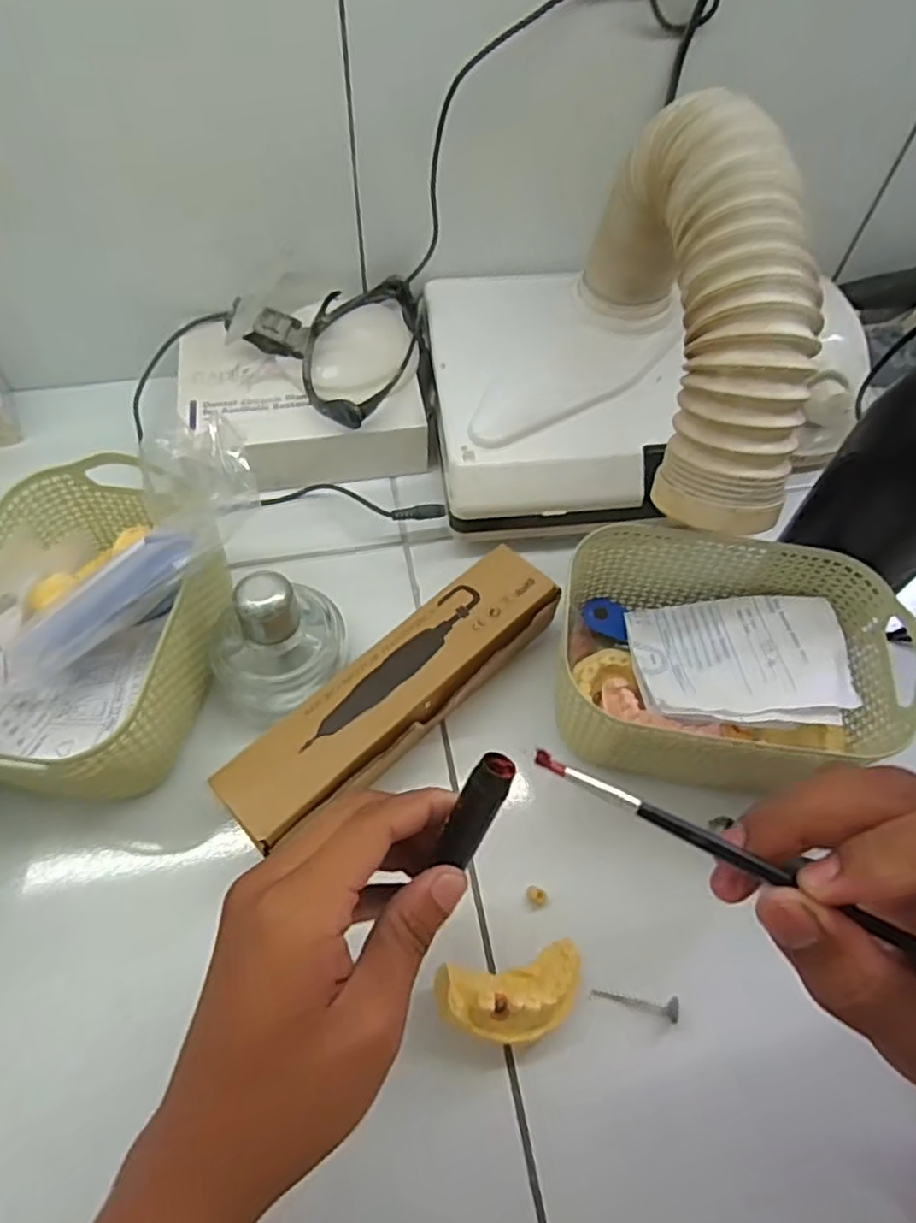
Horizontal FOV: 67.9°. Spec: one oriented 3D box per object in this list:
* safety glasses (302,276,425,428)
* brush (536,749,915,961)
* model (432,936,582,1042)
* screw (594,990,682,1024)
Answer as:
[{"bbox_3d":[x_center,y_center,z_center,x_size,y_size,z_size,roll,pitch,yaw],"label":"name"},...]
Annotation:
[{"bbox_3d":[-0.067,-0.186,0.457,0.068,0.032,0.134,15,59,7],"label":"safety glasses"},{"bbox_3d":[0.102,0.080,0.188,0.174,0.008,0.004,25,60,11],"label":"brush"},{"bbox_3d":[0.024,0.177,0.312,0.066,0.034,0.035,-9,59,-8],"label":"model"},{"bbox_3d":[0.084,0.187,0.323,0.039,0.009,0.010,8,58,2],"label":"screw"}]

